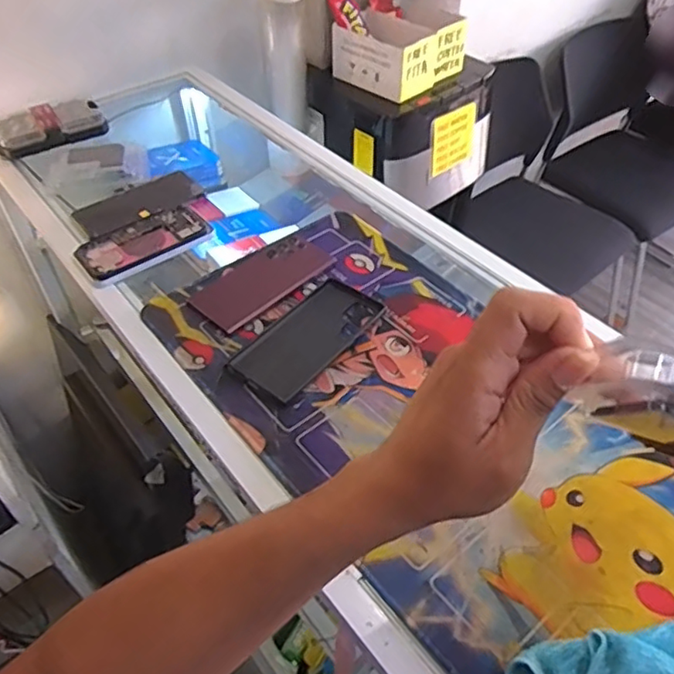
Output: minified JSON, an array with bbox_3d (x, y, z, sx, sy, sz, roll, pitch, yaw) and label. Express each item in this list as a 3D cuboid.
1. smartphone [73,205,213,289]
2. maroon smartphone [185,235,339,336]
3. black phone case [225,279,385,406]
[{"bbox_3d":[-0.239,-0.115,0.738,0.156,0.016,0.081,-36,56,-27],"label":"smartphone"},{"bbox_3d":[-0.083,-0.068,0.684,0.076,0.008,0.162,35,57,29],"label":"maroon smartphone"},{"bbox_3d":[-0.029,-0.005,0.630,0.082,0.009,0.176,30,54,26],"label":"black phone case"}]

